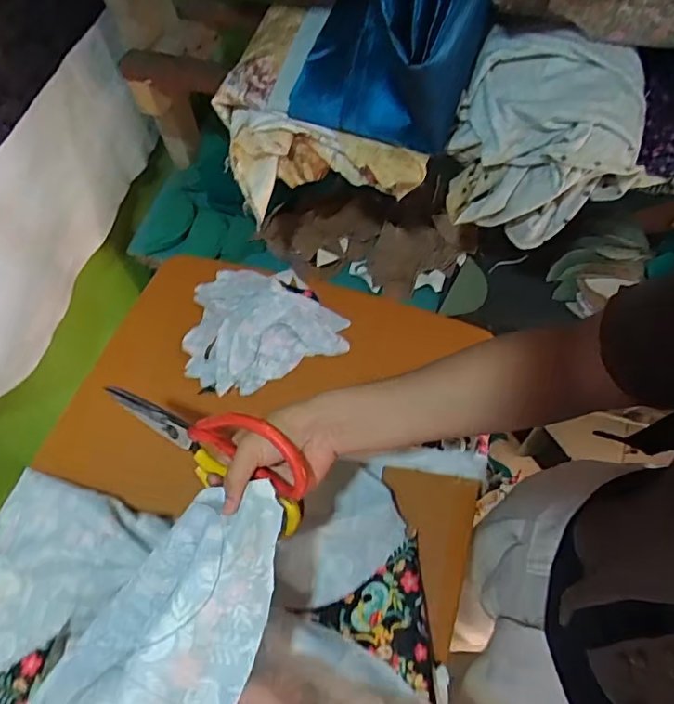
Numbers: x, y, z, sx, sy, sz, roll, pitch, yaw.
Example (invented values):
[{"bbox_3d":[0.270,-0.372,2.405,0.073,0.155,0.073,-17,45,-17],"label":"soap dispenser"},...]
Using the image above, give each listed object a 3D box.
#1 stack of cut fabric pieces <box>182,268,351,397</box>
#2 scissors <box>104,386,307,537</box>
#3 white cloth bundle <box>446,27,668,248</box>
[{"bbox_3d":[-0.100,-0.045,0.693,0.193,0.028,0.168,-17,62,-7],"label":"stack of cut fabric pieces"},{"bbox_3d":[-0.112,0.074,0.453,0.206,0.088,0.015,22,34,24],"label":"scissors"},{"bbox_3d":[0.226,-0.220,0.581,0.199,0.159,0.119,5,62,5],"label":"white cloth bundle"}]

